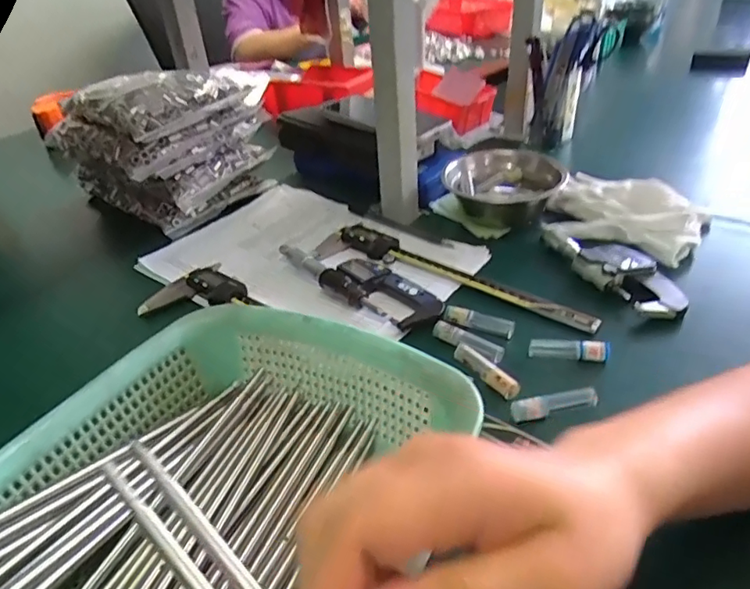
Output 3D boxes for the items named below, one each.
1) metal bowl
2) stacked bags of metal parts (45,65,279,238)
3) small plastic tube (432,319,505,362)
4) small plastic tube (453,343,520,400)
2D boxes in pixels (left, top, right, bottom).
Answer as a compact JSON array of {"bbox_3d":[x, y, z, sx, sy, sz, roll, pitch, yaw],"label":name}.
[{"bbox_3d":[0.136,-0.108,0.594,0.119,0.062,0.119,3,34,8],"label":"metal bowl"},{"bbox_3d":[-0.244,-0.180,0.656,0.191,0.141,0.172,26,43,36],"label":"stacked bags of metal parts"},{"bbox_3d":[0.072,0.037,0.435,0.061,0.012,0.011,26,43,35],"label":"small plastic tube"},{"bbox_3d":[0.081,0.055,0.408,0.013,0.013,0.061,-22,39,-27],"label":"small plastic tube"}]

